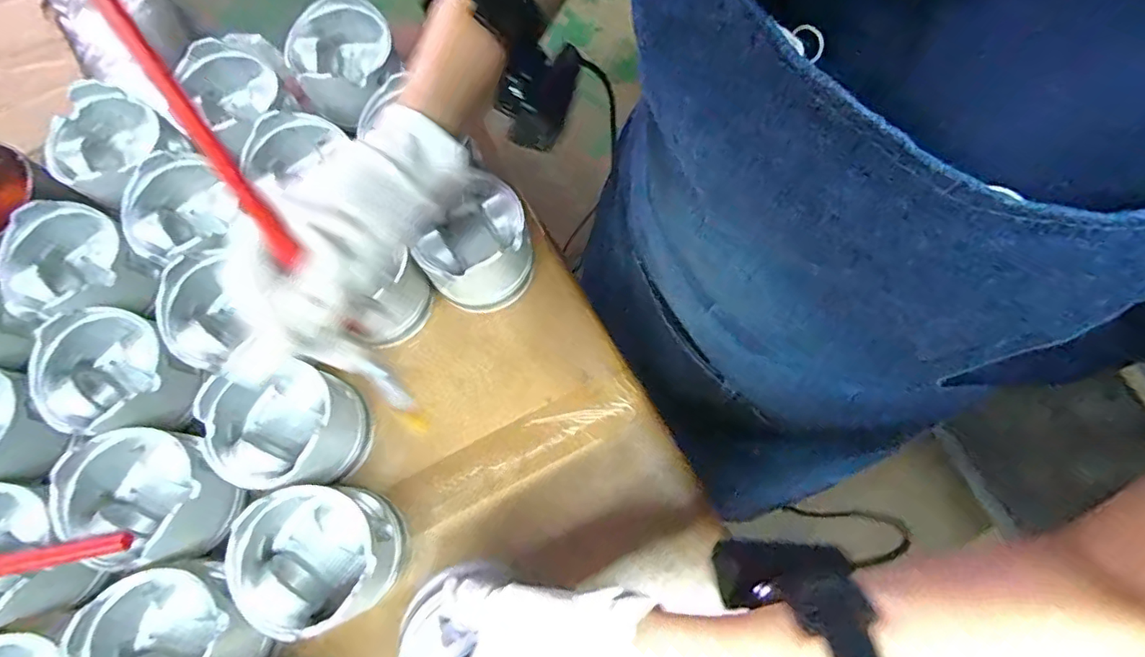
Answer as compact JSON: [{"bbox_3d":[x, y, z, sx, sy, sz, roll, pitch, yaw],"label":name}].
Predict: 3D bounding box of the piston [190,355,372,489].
[{"bbox_3d":[-0.211,0.072,0.413,0.100,0.090,0.087,20,75,7],"label":"piston"}]

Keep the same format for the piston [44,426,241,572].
[{"bbox_3d":[-0.297,0.118,0.392,0.099,0.060,0.089,15,74,5],"label":"piston"}]

